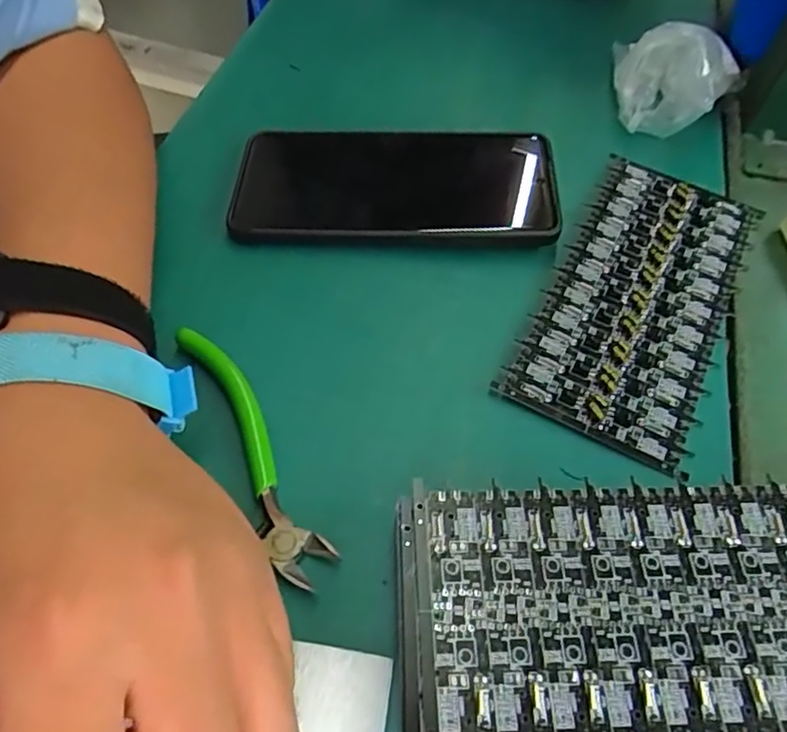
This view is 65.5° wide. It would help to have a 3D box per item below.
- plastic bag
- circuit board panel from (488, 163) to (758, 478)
[{"bbox_3d":[0.155,-0.160,0.341,0.065,0.045,0.059,20,59,10],"label":"plastic bag"},{"bbox_3d":[0.114,-0.035,0.282,0.077,0.008,0.161,26,60,13],"label":"circuit board panel"}]

